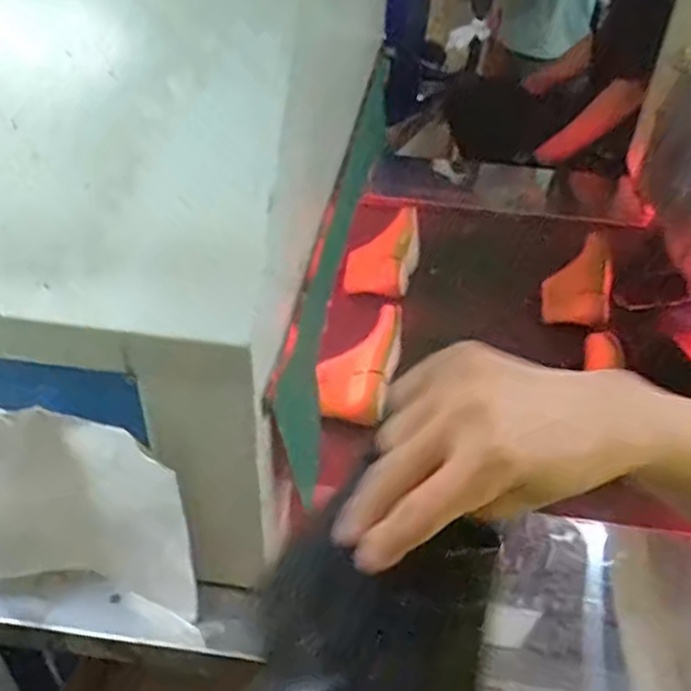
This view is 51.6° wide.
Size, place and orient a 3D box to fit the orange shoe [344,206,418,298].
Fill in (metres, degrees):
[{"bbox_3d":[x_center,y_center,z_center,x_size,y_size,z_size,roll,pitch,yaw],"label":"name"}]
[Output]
[{"bbox_3d":[0.076,-0.182,1.330,0.116,0.075,0.227,11,41,8],"label":"orange shoe"}]

